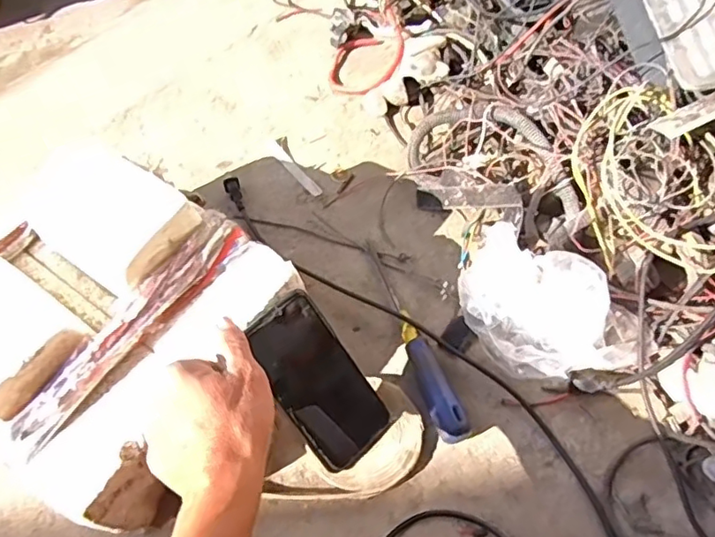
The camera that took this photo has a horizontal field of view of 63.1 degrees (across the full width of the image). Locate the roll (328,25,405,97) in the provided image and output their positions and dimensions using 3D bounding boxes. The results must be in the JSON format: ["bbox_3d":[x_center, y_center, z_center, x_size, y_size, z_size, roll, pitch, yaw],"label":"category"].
[{"bbox_3d":[0.013,-0.306,0.840,0.105,0.038,0.126,8,59,12],"label":"roll"}]

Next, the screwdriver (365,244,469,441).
[{"bbox_3d":[0.056,0.066,0.614,0.029,0.026,0.242,-19,60,-5],"label":"screwdriver"}]

